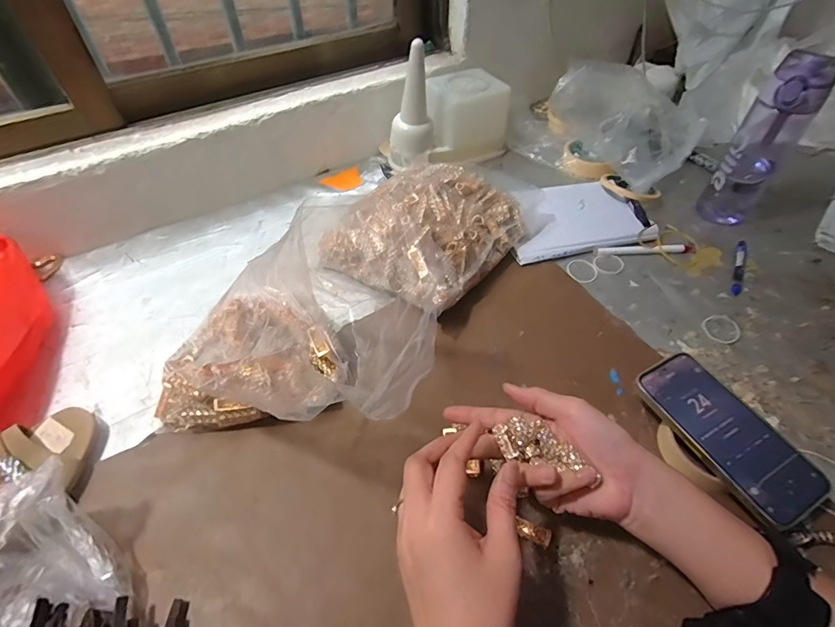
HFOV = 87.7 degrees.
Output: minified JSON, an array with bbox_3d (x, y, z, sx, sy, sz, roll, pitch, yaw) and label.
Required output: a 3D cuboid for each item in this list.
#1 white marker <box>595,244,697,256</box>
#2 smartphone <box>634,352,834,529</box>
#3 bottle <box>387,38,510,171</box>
[{"bbox_3d":[0.318,-0.088,0.602,0.144,0.010,0.018,-4,50,-3],"label":"white marker"},{"bbox_3d":[0.281,0.105,0.395,0.074,0.011,0.156,-22,53,-18],"label":"smartphone"},{"bbox_3d":[0.053,-0.332,0.705,0.197,0.160,0.080,-22,53,-18],"label":"bottle"}]

